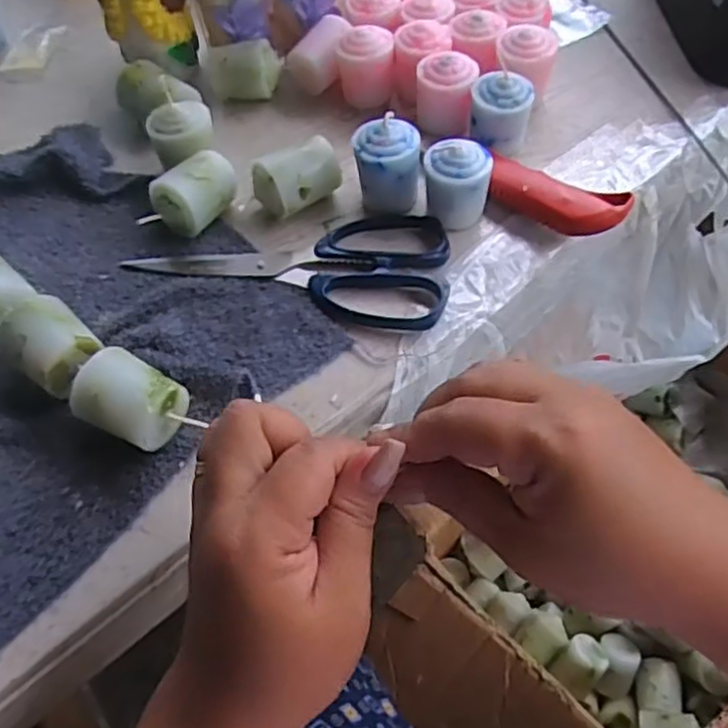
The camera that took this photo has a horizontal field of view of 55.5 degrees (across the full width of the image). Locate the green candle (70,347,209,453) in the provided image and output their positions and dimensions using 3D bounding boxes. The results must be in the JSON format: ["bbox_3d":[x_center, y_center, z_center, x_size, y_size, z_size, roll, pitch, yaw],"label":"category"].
[{"bbox_3d":[-0.109,0.019,0.328,0.049,0.034,0.036,25,61,20],"label":"green candle"}]

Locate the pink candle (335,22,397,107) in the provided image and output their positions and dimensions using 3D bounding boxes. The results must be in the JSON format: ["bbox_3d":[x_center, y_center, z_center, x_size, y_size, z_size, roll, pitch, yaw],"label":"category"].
[{"bbox_3d":[0.001,-0.203,0.467,0.037,0.047,0.043,-8,56,-1],"label":"pink candle"}]

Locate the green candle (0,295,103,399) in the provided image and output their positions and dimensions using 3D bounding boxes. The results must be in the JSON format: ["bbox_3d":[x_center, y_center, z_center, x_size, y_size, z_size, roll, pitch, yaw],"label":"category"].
[{"bbox_3d":[-0.156,-0.007,0.350,0.053,0.034,0.037,32,64,23],"label":"green candle"}]

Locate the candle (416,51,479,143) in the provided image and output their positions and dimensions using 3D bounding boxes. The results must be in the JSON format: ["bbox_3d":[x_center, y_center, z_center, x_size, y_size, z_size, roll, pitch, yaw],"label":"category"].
[{"bbox_3d":[0.052,-0.171,0.438,0.035,0.040,0.040,4,56,8],"label":"candle"}]

